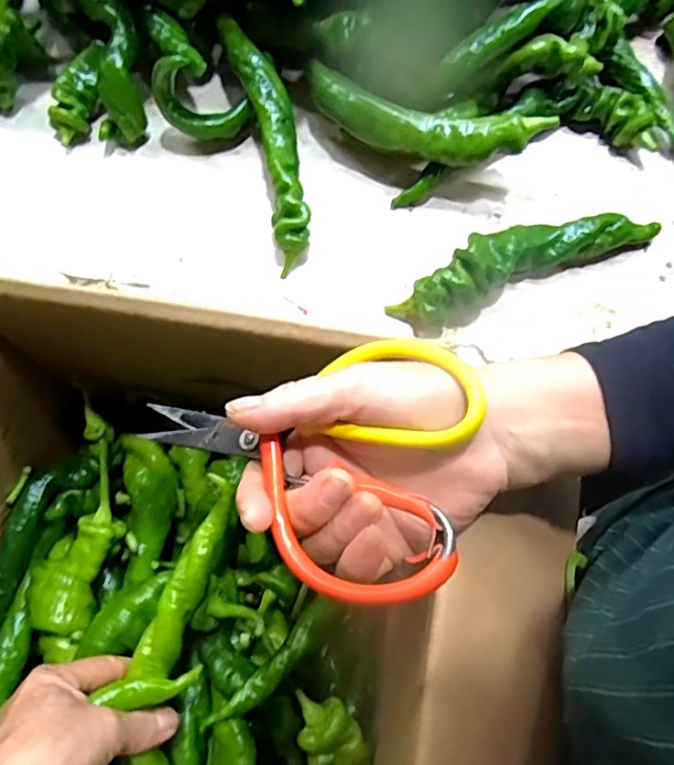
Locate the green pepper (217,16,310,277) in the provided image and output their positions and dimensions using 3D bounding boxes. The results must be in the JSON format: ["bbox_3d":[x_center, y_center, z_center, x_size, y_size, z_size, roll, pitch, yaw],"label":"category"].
[{"bbox_3d":[-0.053,-0.197,0.474,0.038,0.063,0.199,-14,73,-6],"label":"green pepper"}]

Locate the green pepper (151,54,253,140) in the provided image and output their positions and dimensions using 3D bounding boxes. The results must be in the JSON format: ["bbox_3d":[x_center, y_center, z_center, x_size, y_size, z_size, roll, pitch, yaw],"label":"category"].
[{"bbox_3d":[-0.108,-0.225,0.469,0.072,0.080,0.026,-4,72,-3],"label":"green pepper"}]

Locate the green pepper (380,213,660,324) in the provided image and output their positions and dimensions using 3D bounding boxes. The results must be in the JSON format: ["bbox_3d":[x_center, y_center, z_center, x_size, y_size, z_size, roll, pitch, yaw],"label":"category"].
[{"bbox_3d":[0.147,-0.099,0.454,0.216,0.042,0.047,-23,74,-9],"label":"green pepper"}]

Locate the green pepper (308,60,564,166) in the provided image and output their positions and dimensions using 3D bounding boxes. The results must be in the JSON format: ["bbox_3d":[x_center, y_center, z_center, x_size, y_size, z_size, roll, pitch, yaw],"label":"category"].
[{"bbox_3d":[0.065,-0.209,0.458,0.191,0.037,0.049,18,72,4],"label":"green pepper"}]

